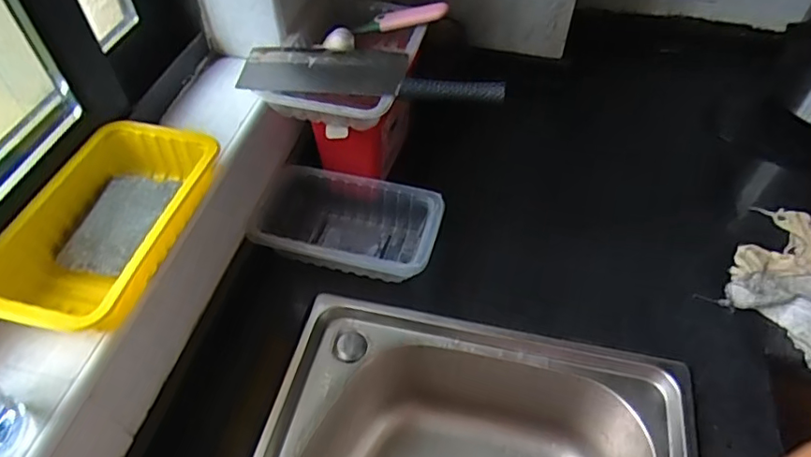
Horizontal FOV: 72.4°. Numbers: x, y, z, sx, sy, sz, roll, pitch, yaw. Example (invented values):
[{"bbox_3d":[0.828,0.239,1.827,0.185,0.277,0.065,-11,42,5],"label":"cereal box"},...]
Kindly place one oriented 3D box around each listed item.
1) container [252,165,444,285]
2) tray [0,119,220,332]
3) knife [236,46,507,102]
[{"bbox_3d":[-0.070,0.002,0.681,0.216,0.068,0.126,12,51,9],"label":"container"},{"bbox_3d":[-0.266,-0.002,0.491,0.121,0.052,0.220,13,51,10],"label":"tray"},{"bbox_3d":[-0.038,-0.179,0.620,0.288,0.023,0.084,6,50,4],"label":"knife"}]

